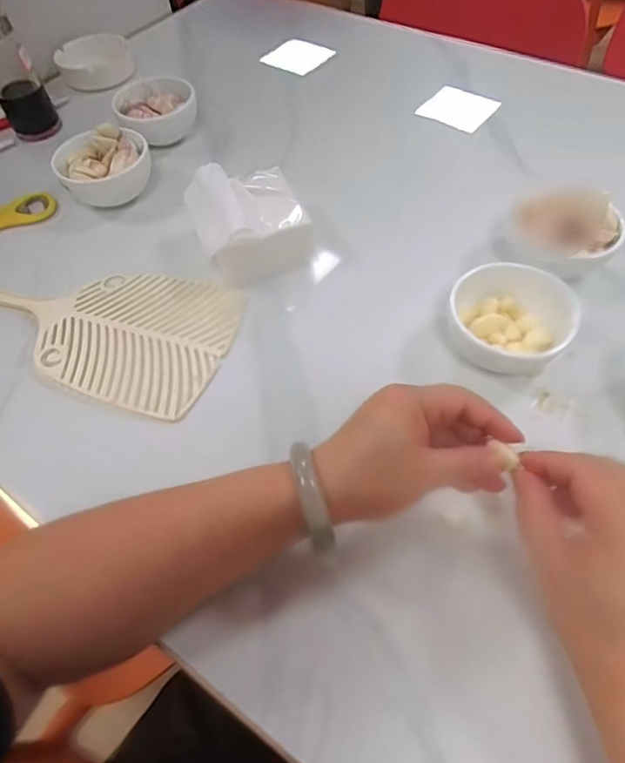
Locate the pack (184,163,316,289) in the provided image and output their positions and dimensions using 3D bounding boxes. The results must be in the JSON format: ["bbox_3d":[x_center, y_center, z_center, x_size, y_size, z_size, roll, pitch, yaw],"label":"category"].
[{"bbox_3d":[-0.061,-0.144,0.466,0.095,0.076,0.115,-28,60,-14],"label":"pack"}]

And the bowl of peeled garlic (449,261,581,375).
[{"bbox_3d":[0.157,-0.053,0.385,0.088,0.048,0.094,-2,57,3],"label":"bowl of peeled garlic"}]

